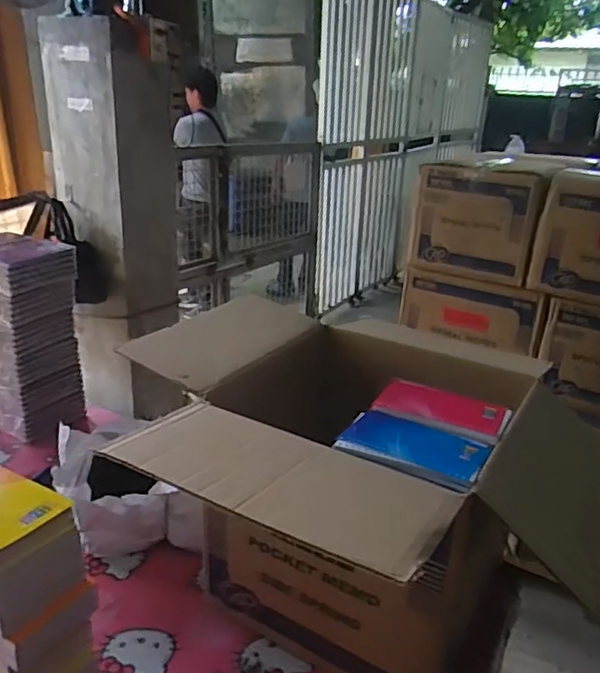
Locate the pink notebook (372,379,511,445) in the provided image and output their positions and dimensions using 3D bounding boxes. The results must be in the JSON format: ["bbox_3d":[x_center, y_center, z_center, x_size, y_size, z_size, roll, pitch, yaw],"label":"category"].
[{"bbox_3d":[0.156,0.079,0.654,0.139,0.011,0.094,14,25,25],"label":"pink notebook"}]

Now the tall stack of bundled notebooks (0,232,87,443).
[{"bbox_3d":[-0.563,-0.022,1.108,0.304,0.343,0.146,15,25,27],"label":"tall stack of bundled notebooks"}]

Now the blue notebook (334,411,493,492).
[{"bbox_3d":[0.112,0.107,0.584,0.136,0.009,0.103,15,25,26],"label":"blue notebook"}]

